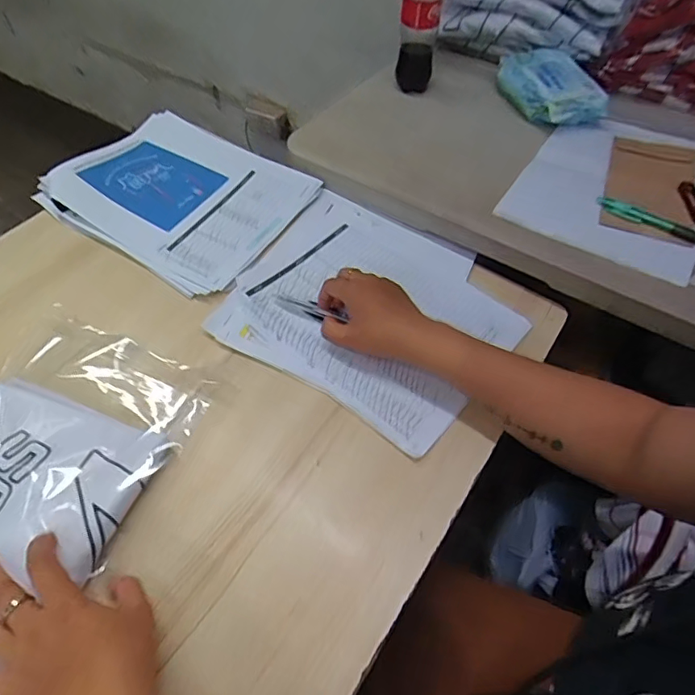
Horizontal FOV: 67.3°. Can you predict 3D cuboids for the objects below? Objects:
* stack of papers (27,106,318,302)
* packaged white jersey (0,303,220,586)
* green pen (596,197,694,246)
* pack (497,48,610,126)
[{"bbox_3d":[-0.210,-0.200,0.666,0.284,0.021,0.235,29,58,15],"label":"stack of papers"},{"bbox_3d":[-0.280,0.127,0.433,0.213,0.039,0.348,19,55,14],"label":"packaged white jersey"},{"bbox_3d":[0.354,-0.142,0.595,0.138,0.015,0.017,27,57,19],"label":"green pen"},{"bbox_3d":[0.286,-0.376,0.748,0.122,0.039,0.165,-22,56,-16],"label":"pack"}]

